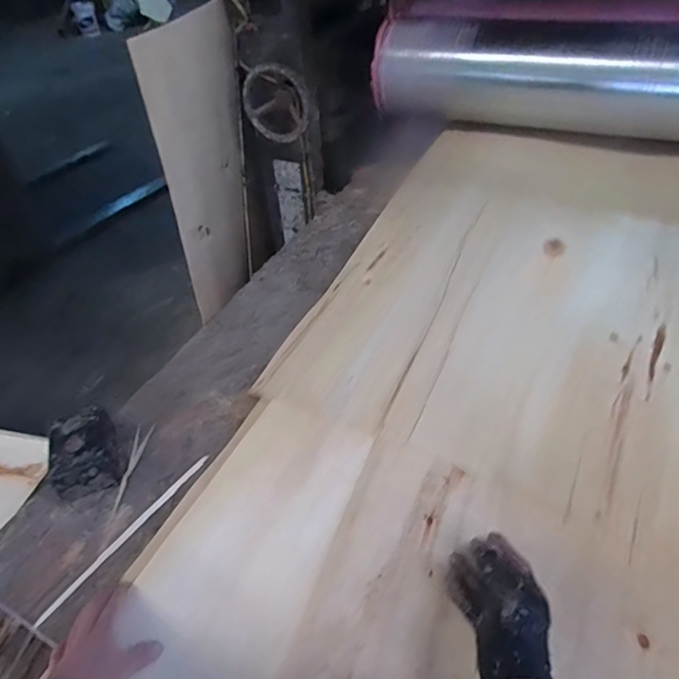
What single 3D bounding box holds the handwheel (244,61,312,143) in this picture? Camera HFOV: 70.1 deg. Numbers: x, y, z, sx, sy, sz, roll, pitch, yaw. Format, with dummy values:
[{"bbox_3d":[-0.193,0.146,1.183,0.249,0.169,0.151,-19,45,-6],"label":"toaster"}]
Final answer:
[{"bbox_3d":[-0.133,-0.503,1.031,0.144,0.145,0.037,2,44,7],"label":"handwheel"}]

